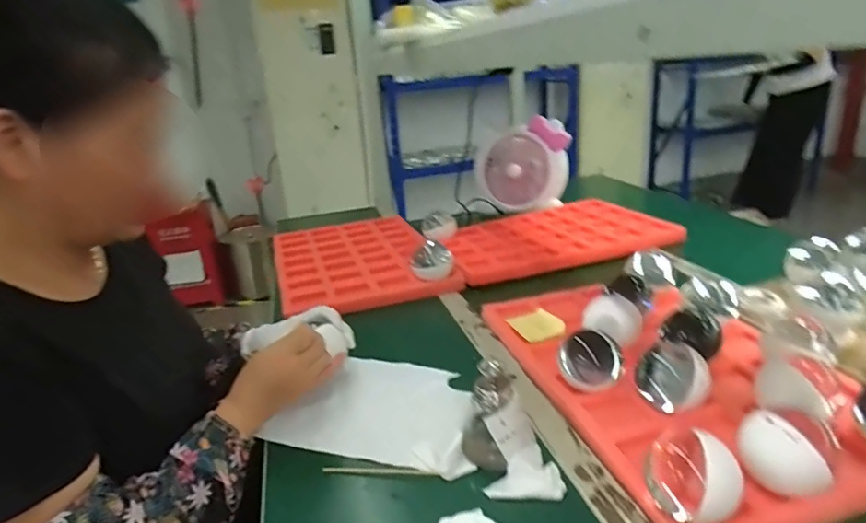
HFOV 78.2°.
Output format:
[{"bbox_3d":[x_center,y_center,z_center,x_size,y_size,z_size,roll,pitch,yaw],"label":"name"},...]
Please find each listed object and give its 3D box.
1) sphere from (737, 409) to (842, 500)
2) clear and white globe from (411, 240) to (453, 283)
[{"bbox_3d":[0.323,0.174,0.486,0.074,0.063,0.078,14,29,40],"label":"sphere"},{"bbox_3d":[-0.002,0.001,0.999,0.077,0.071,0.074,-5,22,2],"label":"clear and white globe"}]

